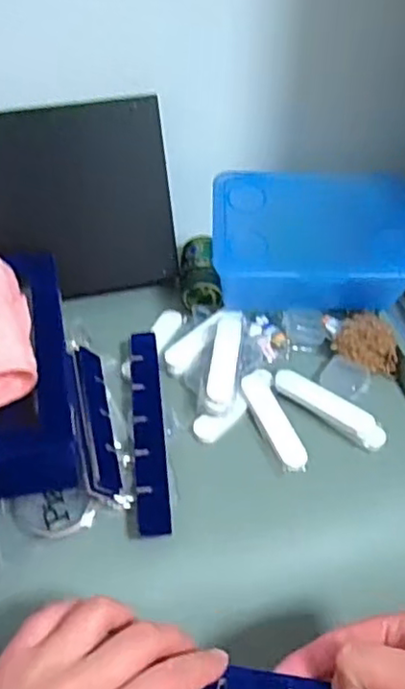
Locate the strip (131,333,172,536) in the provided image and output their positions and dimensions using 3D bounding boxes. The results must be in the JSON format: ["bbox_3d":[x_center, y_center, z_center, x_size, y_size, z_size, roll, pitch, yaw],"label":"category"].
[{"bbox_3d":[-0.040,0.062,0.480,0.022,0.016,0.183,-3,45,-5],"label":"strip"}]

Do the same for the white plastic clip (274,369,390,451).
[{"bbox_3d":[0.100,0.050,0.503,0.096,0.016,0.024,32,53,27],"label":"white plastic clip"}]

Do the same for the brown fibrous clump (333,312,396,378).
[{"bbox_3d":[0.141,-0.003,0.539,0.054,0.038,0.044,14,47,12],"label":"brown fibrous clump"}]

